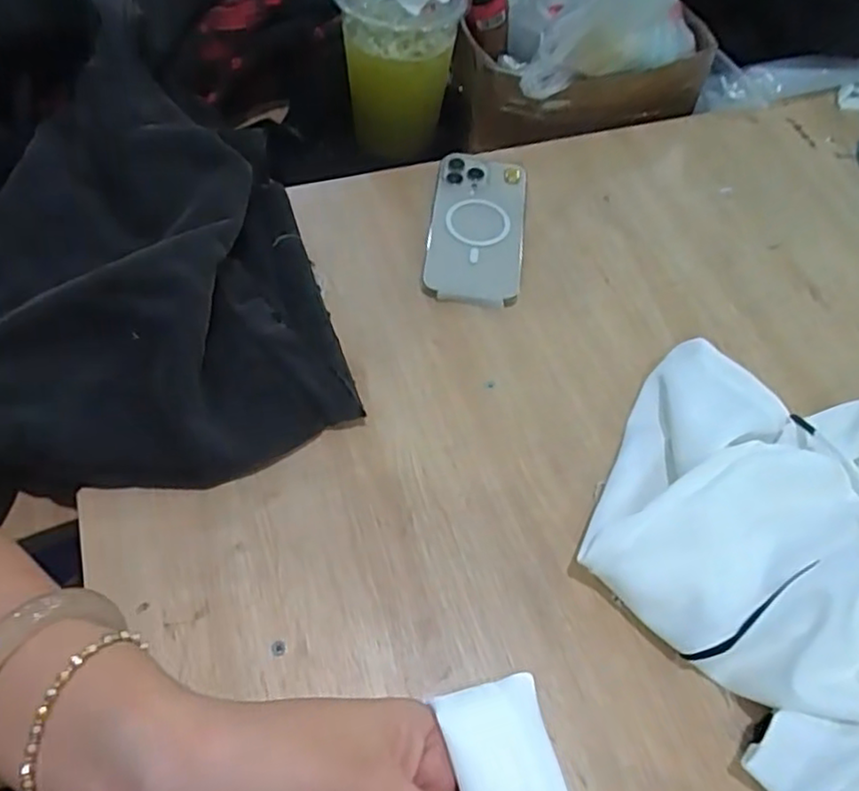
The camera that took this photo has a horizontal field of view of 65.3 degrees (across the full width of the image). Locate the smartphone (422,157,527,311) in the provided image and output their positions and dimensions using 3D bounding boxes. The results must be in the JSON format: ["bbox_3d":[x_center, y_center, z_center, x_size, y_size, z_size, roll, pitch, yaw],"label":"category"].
[{"bbox_3d":[0.040,-0.144,0.563,0.078,0.013,0.162,6,57,1],"label":"smartphone"}]

